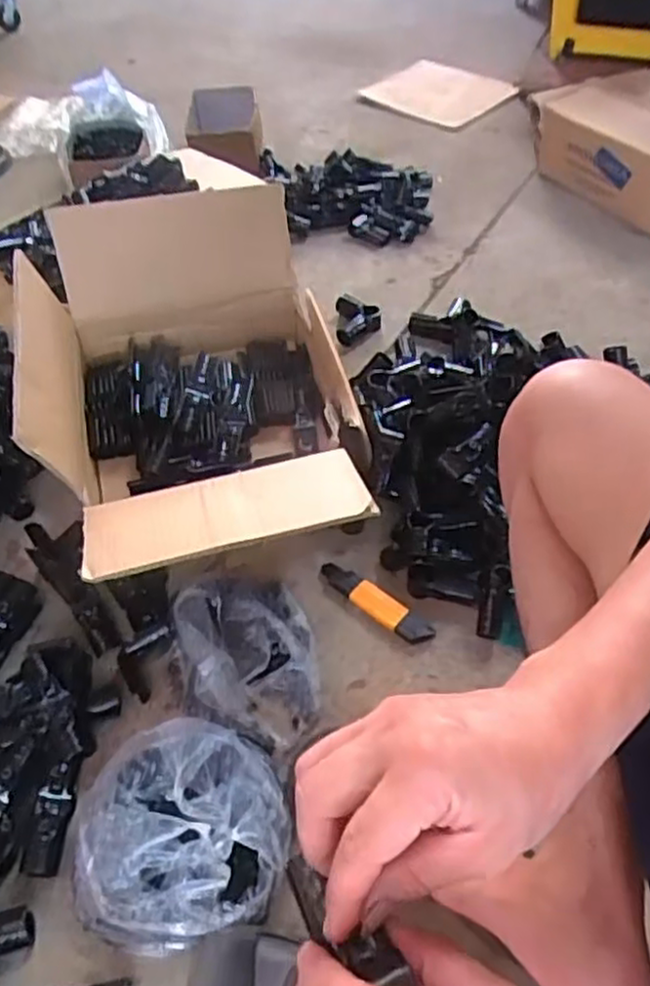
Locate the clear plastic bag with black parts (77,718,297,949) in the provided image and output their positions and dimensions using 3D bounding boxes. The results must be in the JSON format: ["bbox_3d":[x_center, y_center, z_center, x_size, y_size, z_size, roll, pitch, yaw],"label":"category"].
[{"bbox_3d":[-0.131,0.317,0.684,0.192,0.063,0.182,-2,51,4],"label":"clear plastic bag with black parts"}]

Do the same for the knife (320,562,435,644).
[{"bbox_3d":[0.056,0.126,0.844,0.154,0.015,0.033,35,62,29],"label":"knife"}]

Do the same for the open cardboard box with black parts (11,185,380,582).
[{"bbox_3d":[-0.155,-0.132,0.879,0.355,0.230,0.503,-17,52,-8],"label":"open cardboard box with black parts"}]

